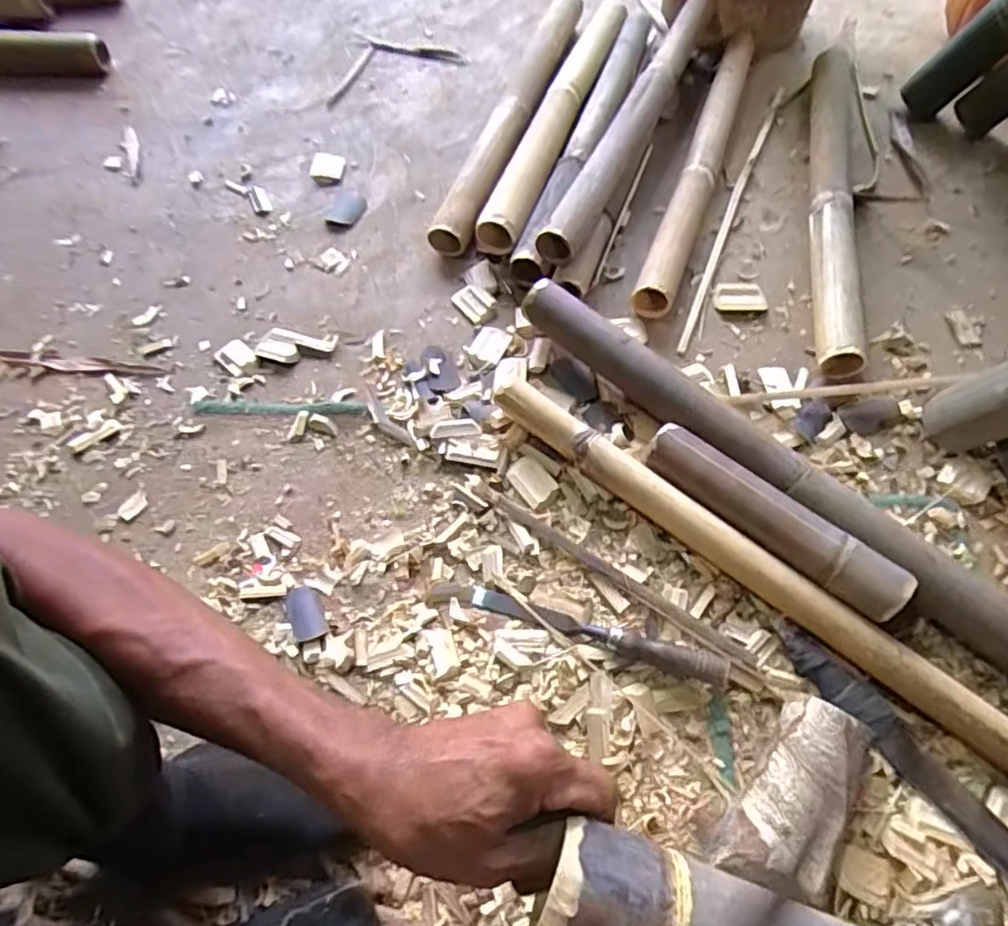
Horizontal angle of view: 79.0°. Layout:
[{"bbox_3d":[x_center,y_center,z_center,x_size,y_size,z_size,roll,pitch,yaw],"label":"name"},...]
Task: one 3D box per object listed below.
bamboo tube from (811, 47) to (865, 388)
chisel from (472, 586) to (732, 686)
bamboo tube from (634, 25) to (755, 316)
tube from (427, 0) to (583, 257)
[{"bbox_3d":[0.462,-0.392,0.860,0.064,0.055,0.652,9,62,8],"label":"bamboo tube"},{"bbox_3d":[0.086,0.161,0.579,0.243,0.022,0.026,14,63,10],"label":"chisel"},{"bbox_3d":[0.295,-0.454,0.901,0.055,0.058,0.620,18,64,12],"label":"bamboo tube"},{"bbox_3d":[0.012,-0.549,0.957,0.070,0.075,0.641,17,64,12],"label":"tube"}]

